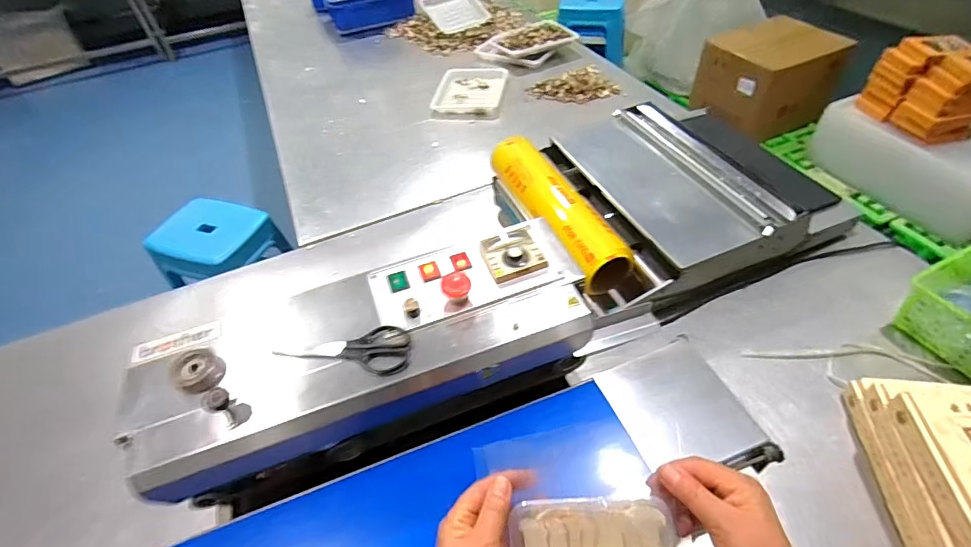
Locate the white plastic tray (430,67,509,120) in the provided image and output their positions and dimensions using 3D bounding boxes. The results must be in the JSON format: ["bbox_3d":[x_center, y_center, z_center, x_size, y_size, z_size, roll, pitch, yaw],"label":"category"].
[{"bbox_3d":[-0.047,-0.572,1.457,0.213,0.031,0.266,5,49,9],"label":"white plastic tray"}]

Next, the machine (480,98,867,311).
[{"bbox_3d":[0.362,-0.172,0.967,0.572,0.125,0.462,-19,50,-12],"label":"machine"}]

